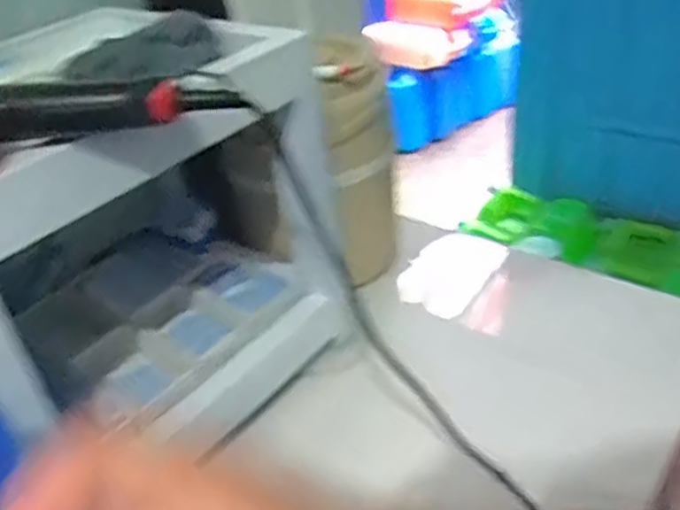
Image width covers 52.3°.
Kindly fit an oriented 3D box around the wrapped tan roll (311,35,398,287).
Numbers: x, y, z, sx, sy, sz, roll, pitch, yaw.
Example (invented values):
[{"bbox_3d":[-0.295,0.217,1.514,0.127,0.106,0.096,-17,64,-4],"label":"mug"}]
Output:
[{"bbox_3d":[0.024,-0.121,0.849,0.079,0.300,0.087,0,35,9],"label":"wrapped tan roll"}]

